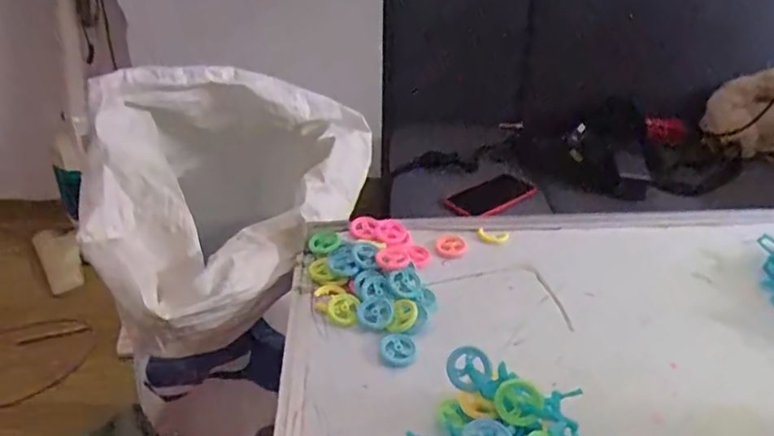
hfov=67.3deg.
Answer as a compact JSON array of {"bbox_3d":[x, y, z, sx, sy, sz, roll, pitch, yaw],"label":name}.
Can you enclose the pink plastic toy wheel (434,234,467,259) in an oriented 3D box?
[{"bbox_3d":[0.061,0.027,0.555,0.030,0.004,0.028,-5,48,-18],"label":"pink plastic toy wheel"}]

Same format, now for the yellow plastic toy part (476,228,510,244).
[{"bbox_3d":[0.104,0.018,0.571,0.032,0.004,0.021,5,34,7],"label":"yellow plastic toy part"}]

